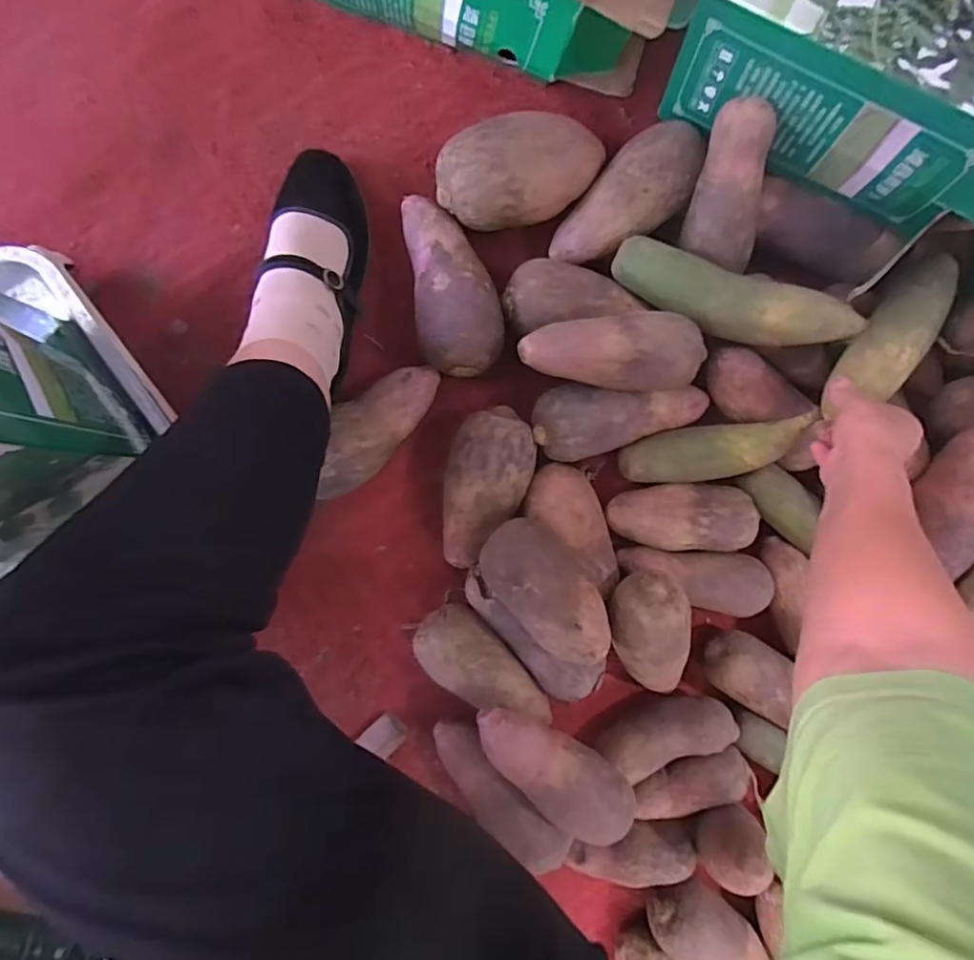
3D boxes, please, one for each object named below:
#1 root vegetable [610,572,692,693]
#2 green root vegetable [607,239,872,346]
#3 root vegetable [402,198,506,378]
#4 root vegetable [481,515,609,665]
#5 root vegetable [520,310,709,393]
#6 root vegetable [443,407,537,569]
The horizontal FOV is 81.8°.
[{"bbox_3d":[0.168,0.167,0.563,0.073,0.050,0.154,-24,121,-7],"label":"root vegetable"},{"bbox_3d":[0.241,-0.171,0.550,0.238,0.078,0.055,20,92,-7],"label":"green root vegetable"},{"bbox_3d":[-0.032,-0.185,0.539,0.081,0.065,0.174,-7,95,-6],"label":"root vegetable"},{"bbox_3d":[0.055,0.104,0.525,0.078,0.073,0.146,-43,98,-2],"label":"root vegetable"},{"bbox_3d":[0.113,-0.113,0.503,0.164,0.047,0.066,-3,95,-6],"label":"root vegetable"},{"bbox_3d":[-0.002,0.009,0.555,0.083,0.057,0.163,14,93,-7],"label":"root vegetable"}]

